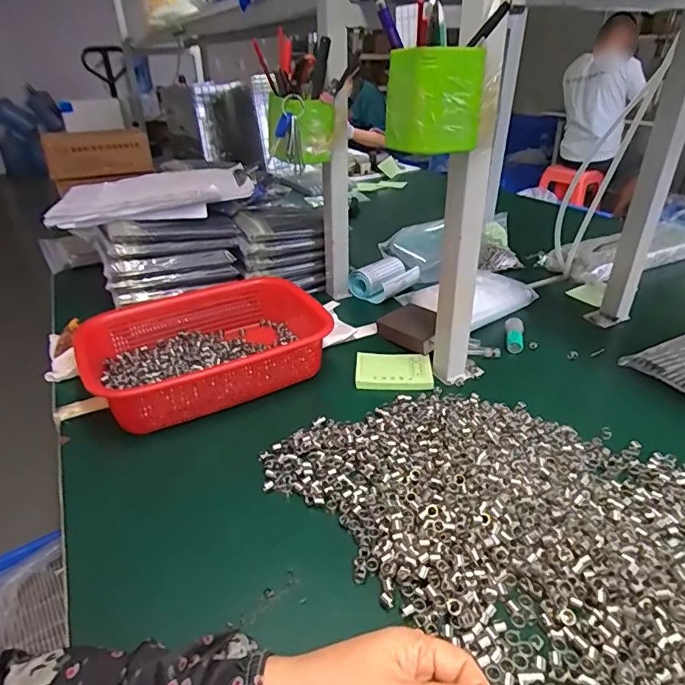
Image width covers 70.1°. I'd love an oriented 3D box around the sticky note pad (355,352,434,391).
[{"bbox_3d":[0.065,0.036,0.619,0.096,0.011,0.071,2,30,6],"label":"sticky note pad"}]

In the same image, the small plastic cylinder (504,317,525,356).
[{"bbox_3d":[0.240,-0.010,0.681,0.025,0.016,0.063,8,44,13],"label":"small plastic cylinder"}]

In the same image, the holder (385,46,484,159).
[{"bbox_3d":[0.082,-0.215,0.438,0.067,0.078,0.063,-18,34,-27],"label":"holder"}]

